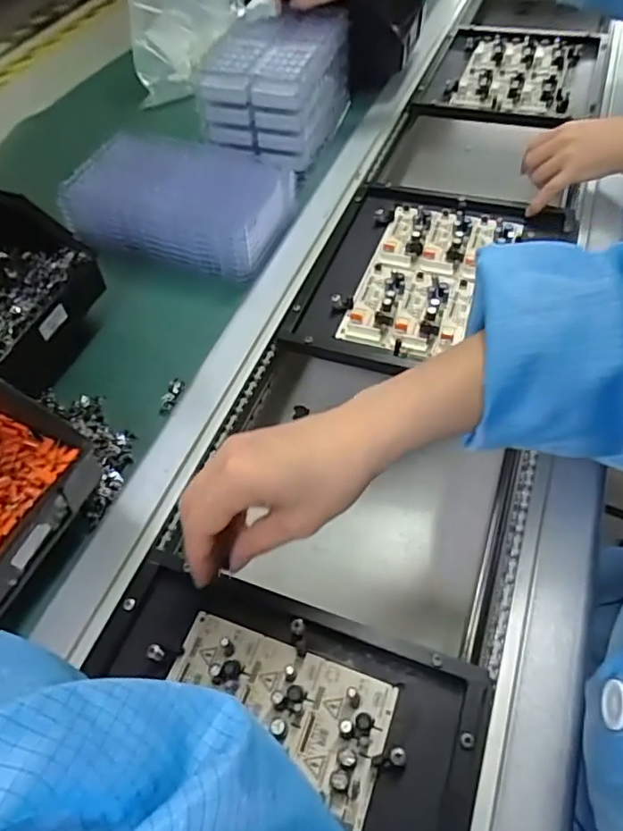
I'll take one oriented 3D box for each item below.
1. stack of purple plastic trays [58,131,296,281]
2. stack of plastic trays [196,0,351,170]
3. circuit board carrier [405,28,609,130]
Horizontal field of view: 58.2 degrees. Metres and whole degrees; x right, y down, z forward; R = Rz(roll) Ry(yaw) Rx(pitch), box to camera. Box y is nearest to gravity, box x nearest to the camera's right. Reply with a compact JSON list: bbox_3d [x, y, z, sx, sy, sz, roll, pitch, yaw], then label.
[{"bbox_3d":[-0.134,-0.220,0.593,0.217,0.082,0.132,12,54,11],"label":"stack of purple plastic trays"},{"bbox_3d":[-0.039,-0.400,0.688,0.127,0.110,0.188,12,55,12],"label":"stack of plastic trays"},{"bbox_3d":[0.280,-0.480,0.781,0.230,0.044,0.250,12,55,12],"label":"circuit board carrier"}]

